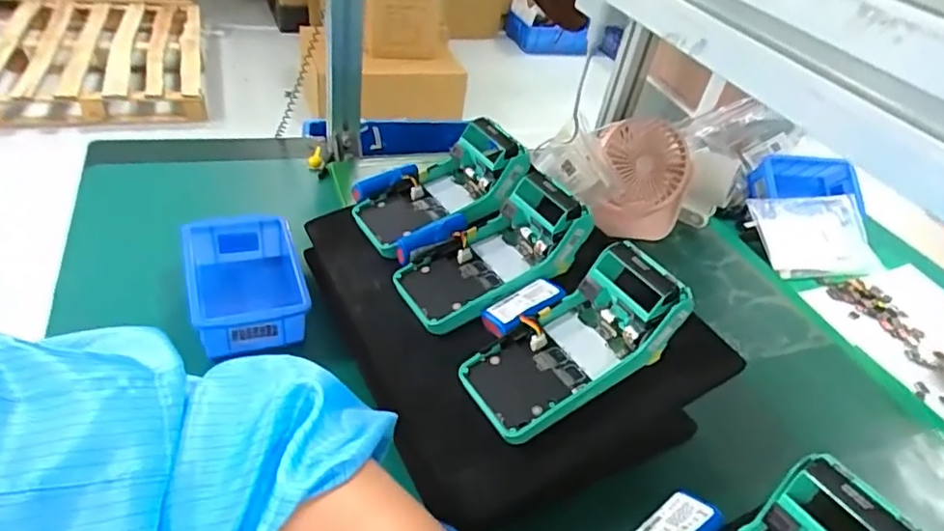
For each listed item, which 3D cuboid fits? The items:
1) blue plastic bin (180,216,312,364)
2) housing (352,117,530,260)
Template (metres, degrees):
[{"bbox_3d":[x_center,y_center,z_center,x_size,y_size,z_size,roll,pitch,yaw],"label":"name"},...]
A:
[{"bbox_3d":[-0.215,0.020,0.554,0.099,0.064,0.138,-6,42,-22],"label":"blue plastic bin"},{"bbox_3d":[-0.026,-0.067,0.573,0.171,0.065,0.088,-29,47,-1],"label":"housing"}]

